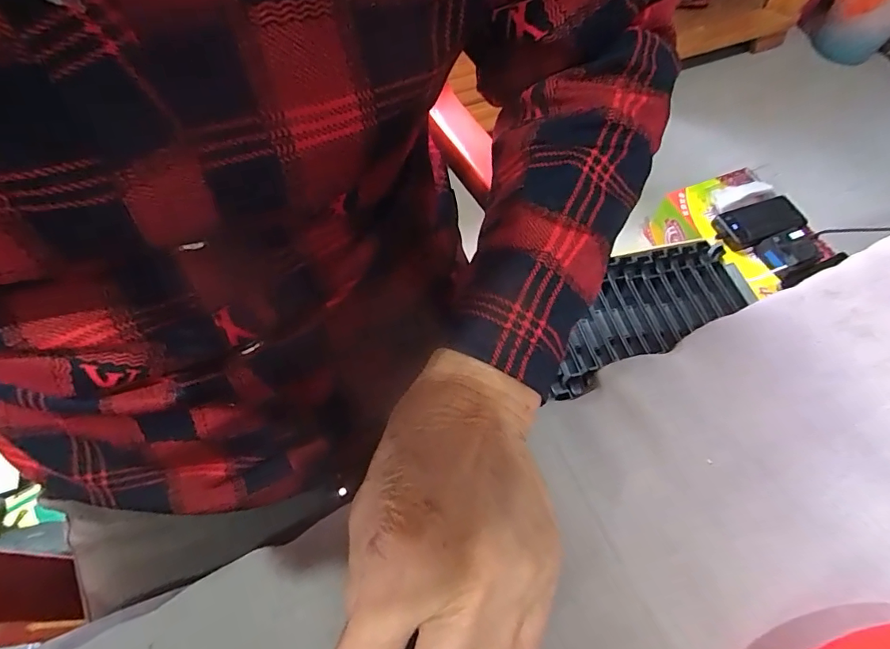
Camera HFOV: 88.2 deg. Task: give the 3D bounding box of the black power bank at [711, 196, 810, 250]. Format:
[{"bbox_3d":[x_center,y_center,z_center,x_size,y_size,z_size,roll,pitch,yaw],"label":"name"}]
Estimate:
[{"bbox_3d":[0.580,-0.190,0.848,0.178,0.036,0.081,-16,64,-11],"label":"black power bank"}]

